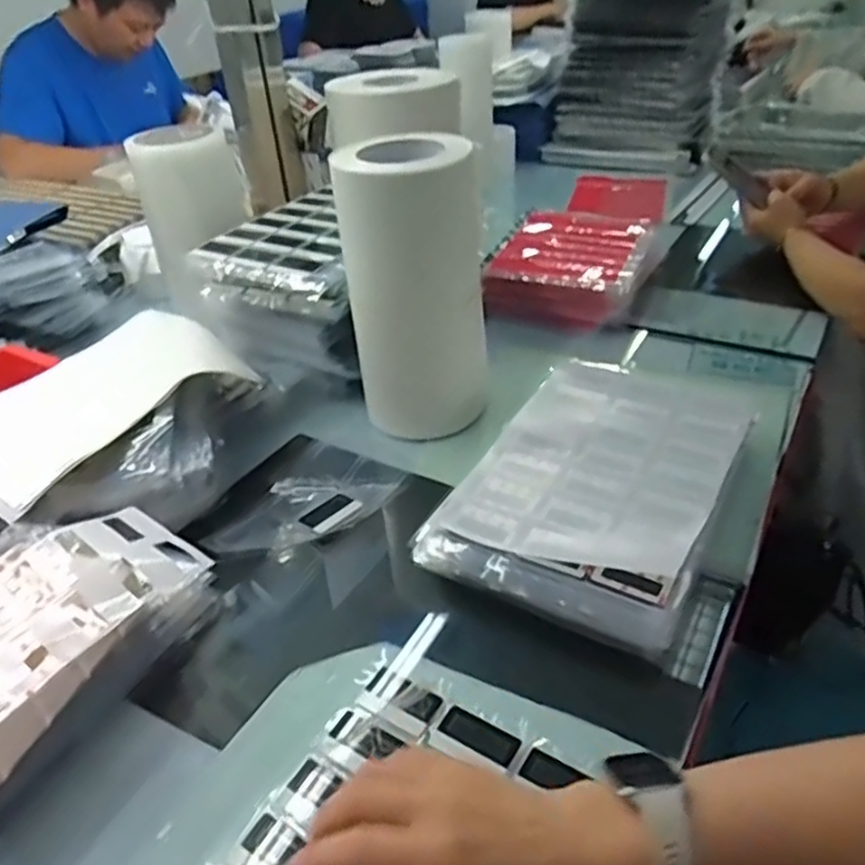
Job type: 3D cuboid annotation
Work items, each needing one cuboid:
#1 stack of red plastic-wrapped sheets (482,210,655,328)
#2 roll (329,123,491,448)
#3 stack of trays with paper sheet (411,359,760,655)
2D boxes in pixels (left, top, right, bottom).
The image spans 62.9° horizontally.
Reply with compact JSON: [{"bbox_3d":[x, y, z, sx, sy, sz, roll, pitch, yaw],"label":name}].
[{"bbox_3d":[0.200,-0.237,0.977,0.197,0.064,0.254,11,39,21],"label":"stack of red plastic-wrapped sheets"},{"bbox_3d":[-0.014,-0.135,0.700,0.111,0.272,0.104,-33,44,-33],"label":"roll"},{"bbox_3d":[0.156,0.036,0.628,0.208,0.048,0.319,17,41,27],"label":"stack of trays with paper sheet"}]

